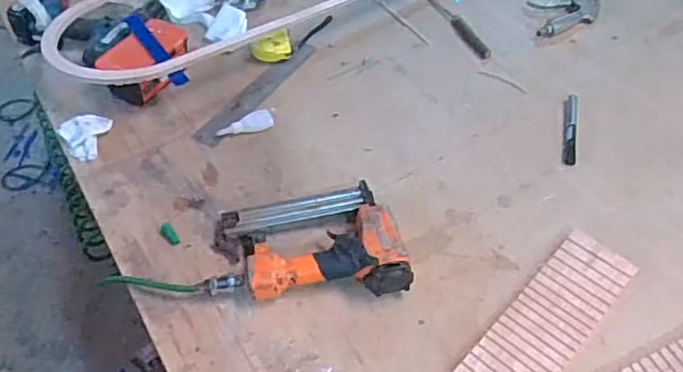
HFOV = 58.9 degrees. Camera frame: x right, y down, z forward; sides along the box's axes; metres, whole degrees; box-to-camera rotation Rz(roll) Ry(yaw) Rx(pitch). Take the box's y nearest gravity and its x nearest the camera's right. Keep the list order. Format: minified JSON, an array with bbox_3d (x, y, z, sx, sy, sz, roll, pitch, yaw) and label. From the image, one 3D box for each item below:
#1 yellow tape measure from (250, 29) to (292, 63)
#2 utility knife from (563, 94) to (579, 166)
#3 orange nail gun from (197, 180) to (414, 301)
[{"bbox_3d":[-0.121,-0.243,1.046,0.068,0.028,0.060,-4,50,-5],"label":"yellow tape measure"},{"bbox_3d":[0.355,-0.086,0.936,0.019,0.025,0.142,13,50,10],"label":"utility knife"},{"bbox_3d":[-0.045,0.065,0.780,0.255,0.059,0.168,0,49,-2],"label":"orange nail gun"}]

